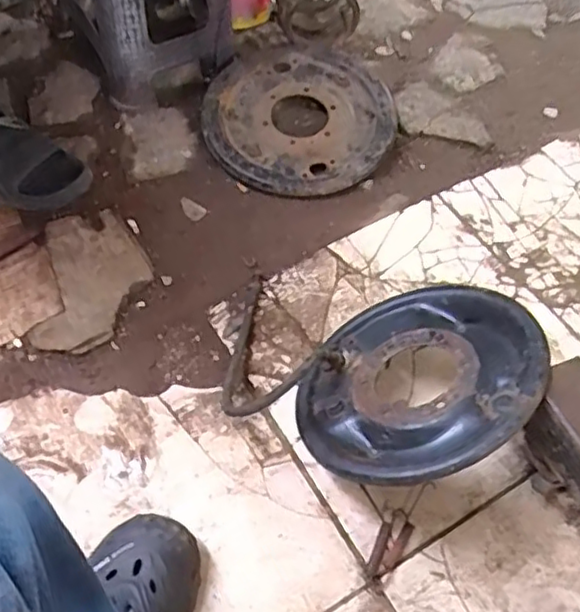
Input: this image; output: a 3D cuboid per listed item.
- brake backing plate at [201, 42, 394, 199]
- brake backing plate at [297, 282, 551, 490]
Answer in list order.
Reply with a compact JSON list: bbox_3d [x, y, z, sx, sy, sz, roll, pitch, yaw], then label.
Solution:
[{"bbox_3d":[0.014,-0.302,1.054,0.302,0.055,0.294,-1,57,1],"label":"brake backing plate"},{"bbox_3d":[0.138,0.079,0.718,0.260,0.035,0.273,-21,34,15],"label":"brake backing plate"}]

